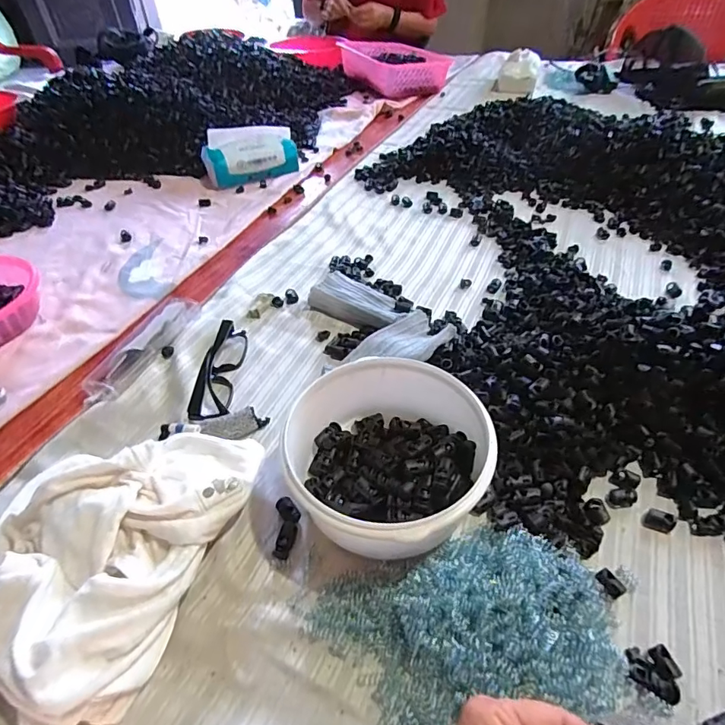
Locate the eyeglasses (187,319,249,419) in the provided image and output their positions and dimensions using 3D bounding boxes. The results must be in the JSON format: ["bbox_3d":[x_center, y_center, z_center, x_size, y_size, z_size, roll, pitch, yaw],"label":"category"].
[{"bbox_3d":[-0.151,0.005,0.509,0.034,0.029,0.135,-2,44,5],"label":"eyeglasses"}]

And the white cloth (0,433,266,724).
[{"bbox_3d":[-0.197,0.134,0.360,0.162,0.063,0.220,11,46,17],"label":"white cloth"}]

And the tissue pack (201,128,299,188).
[{"bbox_3d":[-0.206,-0.379,0.864,0.163,0.071,0.082,-15,45,-9],"label":"tissue pack"}]

